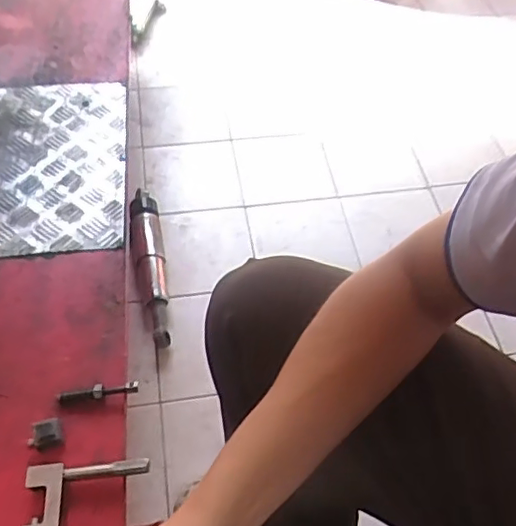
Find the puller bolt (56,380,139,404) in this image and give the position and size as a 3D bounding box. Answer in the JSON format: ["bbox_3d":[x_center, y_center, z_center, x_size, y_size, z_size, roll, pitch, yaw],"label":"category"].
[{"bbox_3d":[-0.213,0.171,0.784,0.108,0.020,0.018,-5,58,-7],"label":"puller bolt"}]

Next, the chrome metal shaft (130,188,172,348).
[{"bbox_3d":[-0.200,-0.002,1.113,0.051,0.047,0.349,-8,56,-10],"label":"chrome metal shaft"}]

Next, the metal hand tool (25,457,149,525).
[{"bbox_3d":[-0.204,0.281,0.701,0.141,0.032,0.084,-2,55,-6],"label":"metal hand tool"}]

